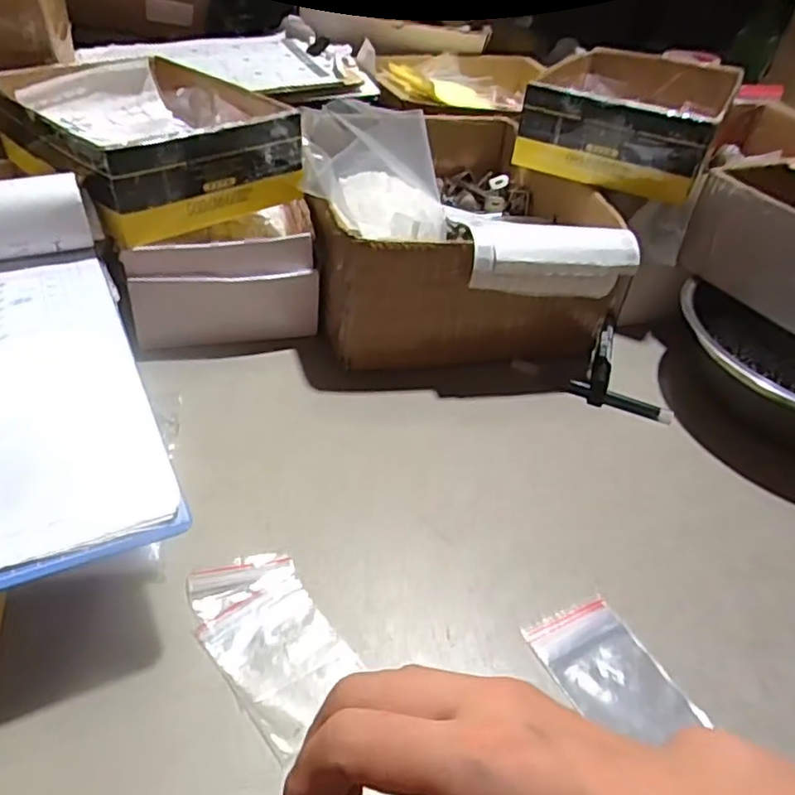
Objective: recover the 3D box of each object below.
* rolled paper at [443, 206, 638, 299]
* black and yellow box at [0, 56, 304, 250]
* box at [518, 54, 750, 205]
[{"bbox_3d":[0.121,-0.119,0.516,0.151,0.051,0.062,-8,42,-17],"label":"rolled paper"},{"bbox_3d":[-0.224,-0.237,0.570,0.181,0.077,0.252,-27,50,-34],"label":"black and yellow box"},{"bbox_3d":[0.256,-0.324,0.703,0.197,0.070,0.298,22,42,18],"label":"box"}]

